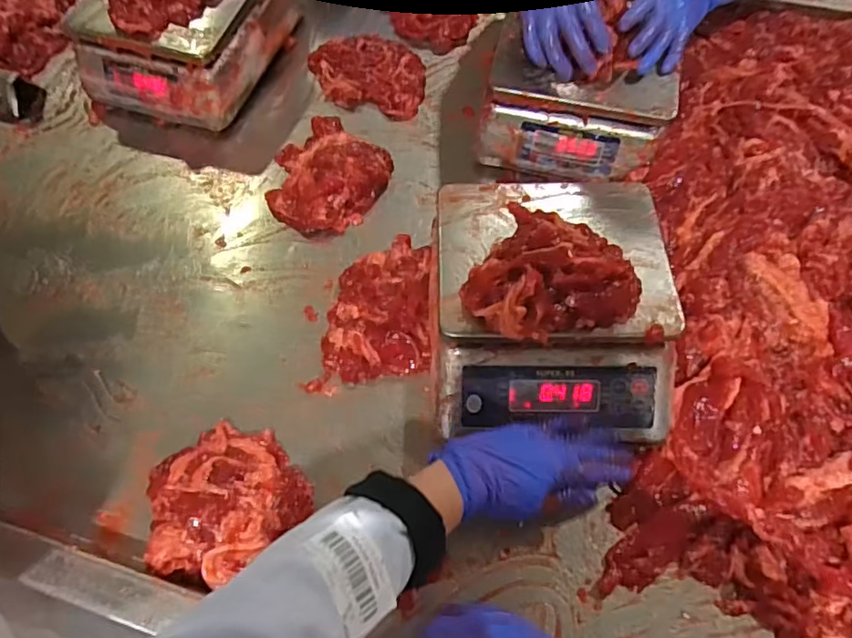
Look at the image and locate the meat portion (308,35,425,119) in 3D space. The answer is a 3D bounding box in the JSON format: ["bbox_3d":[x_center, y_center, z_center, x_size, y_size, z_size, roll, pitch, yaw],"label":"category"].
[{"bbox_3d":[-0.089,-0.359,0.823,0.176,0.040,0.118,11,64,9],"label":"meat portion"}]

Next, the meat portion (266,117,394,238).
[{"bbox_3d":[-0.133,-0.189,0.732,0.148,0.031,0.164,31,68,17],"label":"meat portion"}]

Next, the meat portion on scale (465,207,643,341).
[{"bbox_3d":[0.117,-0.039,0.512,0.141,0.046,0.138,-1,62,2],"label":"meat portion on scale"}]

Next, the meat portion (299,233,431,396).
[{"bbox_3d":[-0.047,-0.009,0.630,0.120,0.031,0.203,11,64,9],"label":"meat portion"}]

